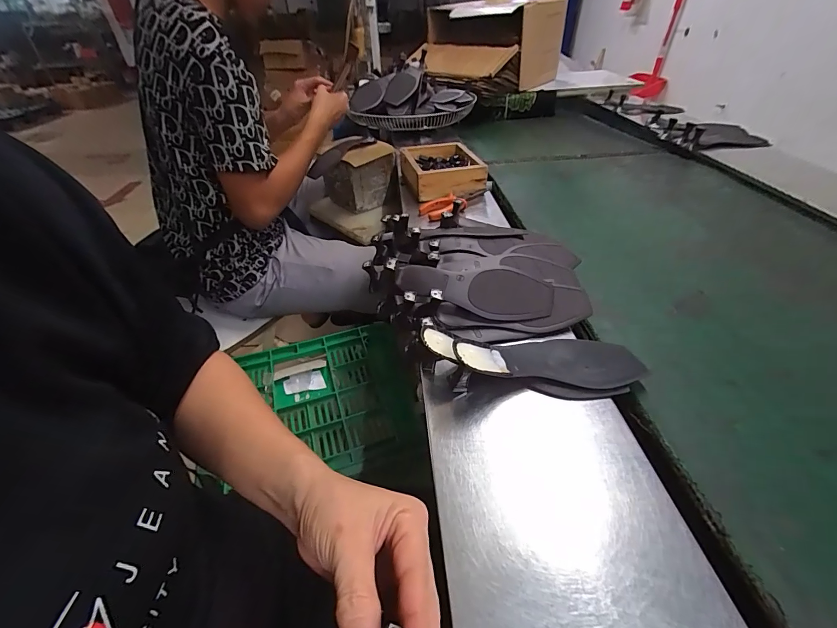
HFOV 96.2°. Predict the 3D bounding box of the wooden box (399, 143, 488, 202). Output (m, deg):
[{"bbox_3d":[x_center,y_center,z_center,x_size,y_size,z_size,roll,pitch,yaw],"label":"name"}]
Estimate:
[{"bbox_3d":[0.053,-0.319,0.842,0.156,0.062,0.197,-11,40,-11],"label":"wooden box"}]

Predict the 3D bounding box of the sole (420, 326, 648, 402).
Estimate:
[{"bbox_3d":[0.126,0.050,0.417,0.243,0.035,0.082,8,39,-8],"label":"sole"}]

